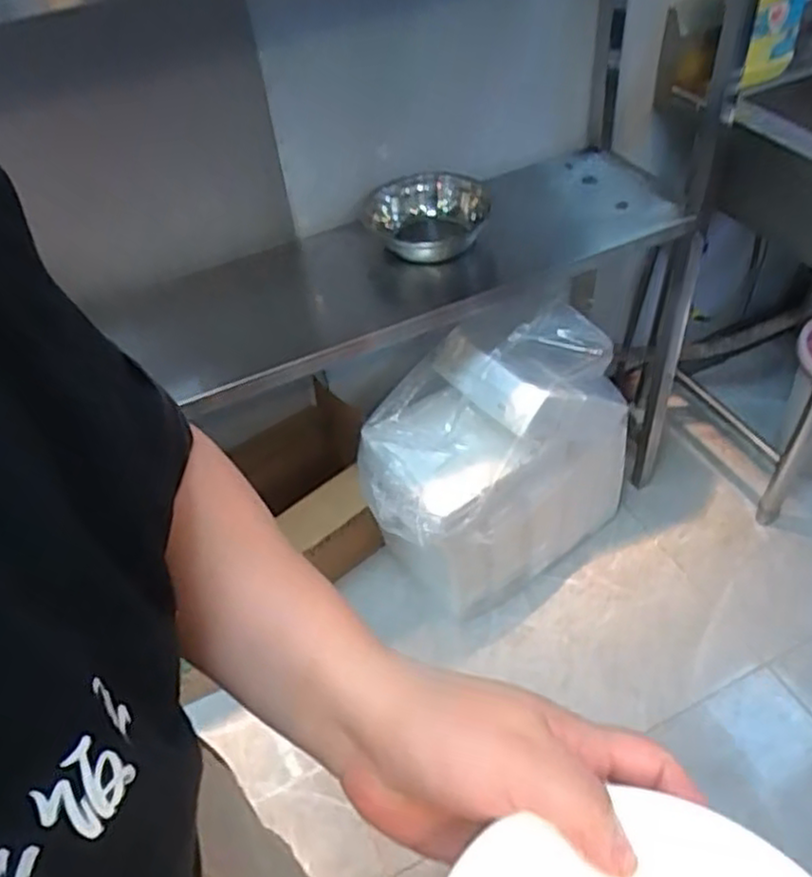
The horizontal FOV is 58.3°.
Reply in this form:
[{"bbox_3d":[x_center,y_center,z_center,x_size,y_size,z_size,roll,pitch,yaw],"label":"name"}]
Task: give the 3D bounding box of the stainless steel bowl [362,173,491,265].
[{"bbox_3d":[0.030,-0.345,1.145,0.190,0.078,0.152,12,50,17],"label":"stainless steel bowl"}]

